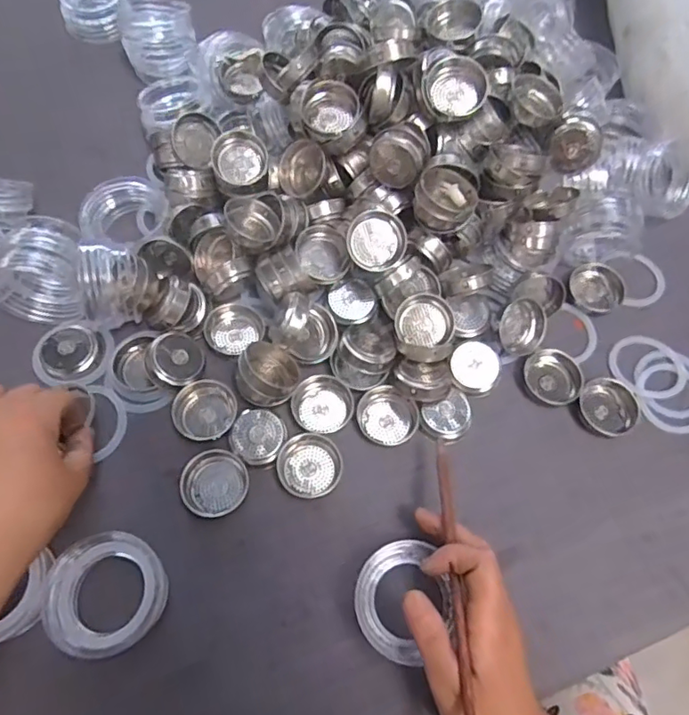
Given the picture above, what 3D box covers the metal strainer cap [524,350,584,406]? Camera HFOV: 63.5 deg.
[{"bbox_3d":[0.161,0.015,0.433,0.043,0.013,0.041,1,65,-3],"label":"metal strainer cap"}]

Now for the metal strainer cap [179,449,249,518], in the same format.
[{"bbox_3d":[-0.090,0.087,0.385,0.044,0.011,0.043,1,65,-3],"label":"metal strainer cap"}]

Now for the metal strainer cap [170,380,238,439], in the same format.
[{"bbox_3d":[-0.102,0.039,0.408,0.044,0.013,0.041,1,65,-3],"label":"metal strainer cap"}]

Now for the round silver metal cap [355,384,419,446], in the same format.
[{"bbox_3d":[0.032,0.043,0.412,0.041,0.015,0.042,1,65,-3],"label":"round silver metal cap"}]

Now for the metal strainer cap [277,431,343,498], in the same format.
[{"bbox_3d":[-0.024,0.076,0.392,0.043,0.009,0.043,1,65,-3],"label":"metal strainer cap"}]

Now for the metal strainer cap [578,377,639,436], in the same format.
[{"bbox_3d":[0.205,0.035,0.425,0.051,0.015,0.044,-33,71,-17],"label":"metal strainer cap"}]

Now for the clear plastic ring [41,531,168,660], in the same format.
[{"bbox_3d":[-0.146,0.145,0.343,0.069,0.008,0.069,11,62,-21],"label":"clear plastic ring"}]

